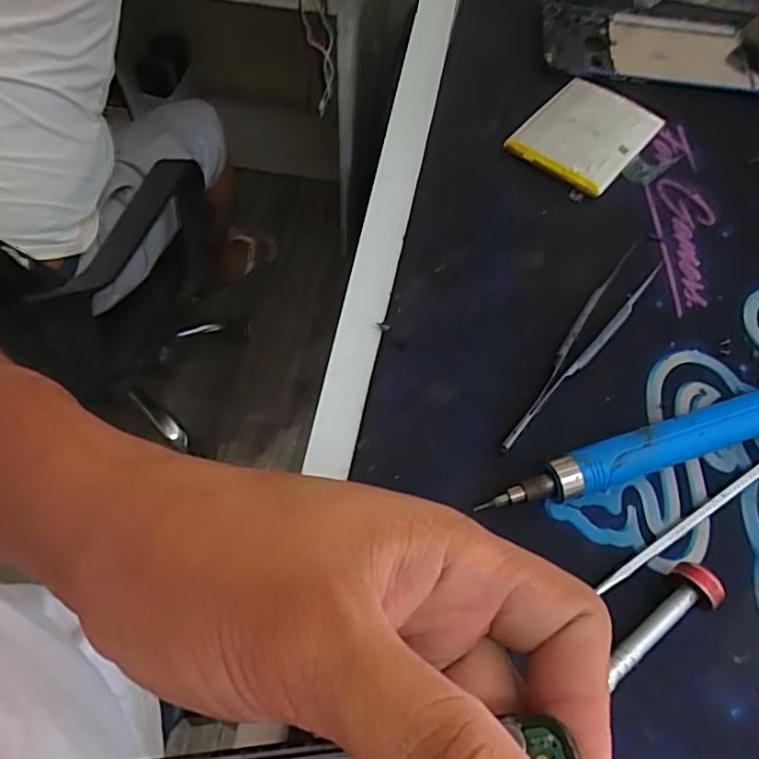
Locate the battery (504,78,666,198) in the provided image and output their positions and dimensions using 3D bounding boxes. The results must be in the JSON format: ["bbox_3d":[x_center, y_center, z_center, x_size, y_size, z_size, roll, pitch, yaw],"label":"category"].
[{"bbox_3d":[0.120,-0.143,0.348,0.061,0.007,0.082,38,67,16],"label":"battery"}]

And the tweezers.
[{"bbox_3d":[0.094,-0.017,0.280,0.019,0.004,0.136,36,66,15],"label":"tweezers"}]

